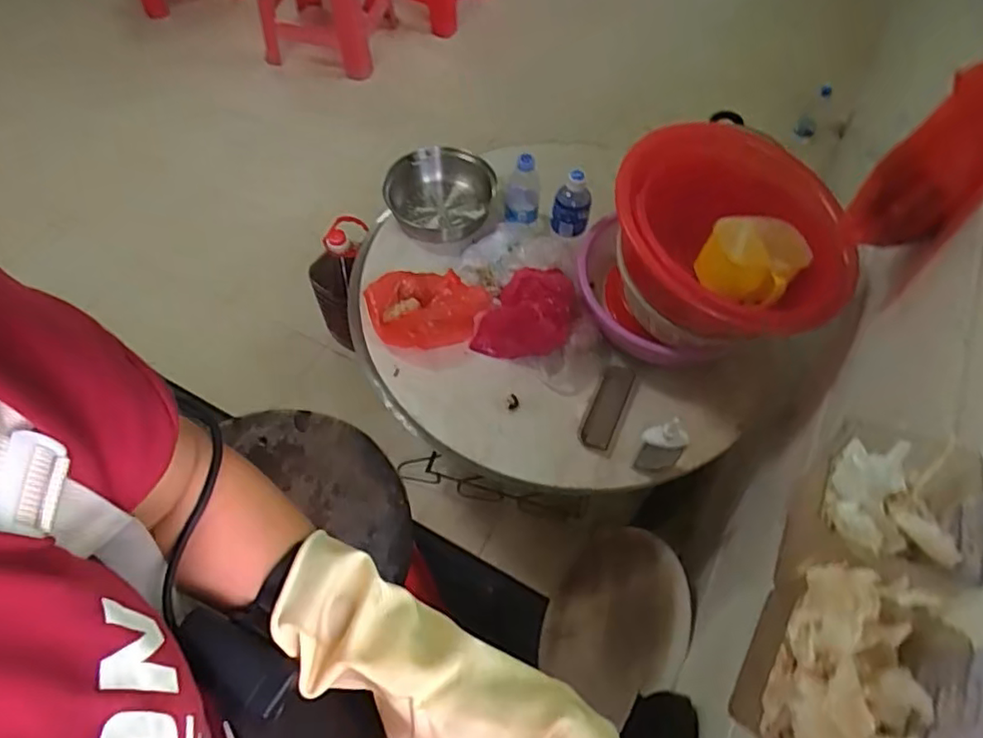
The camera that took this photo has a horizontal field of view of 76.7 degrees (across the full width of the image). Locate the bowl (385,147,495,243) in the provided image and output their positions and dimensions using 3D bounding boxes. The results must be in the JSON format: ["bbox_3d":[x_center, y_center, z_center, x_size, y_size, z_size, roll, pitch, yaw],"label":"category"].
[{"bbox_3d":[-0.098,-0.332,1.234,0.210,0.109,0.204,1,60,-1],"label":"bowl"}]

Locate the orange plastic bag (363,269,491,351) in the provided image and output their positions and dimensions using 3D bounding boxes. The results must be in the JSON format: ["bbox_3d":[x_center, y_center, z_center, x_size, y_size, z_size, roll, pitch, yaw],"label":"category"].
[{"bbox_3d":[-0.110,-0.109,1.083,0.198,0.057,0.156,-12,61,-9],"label":"orange plastic bag"}]

